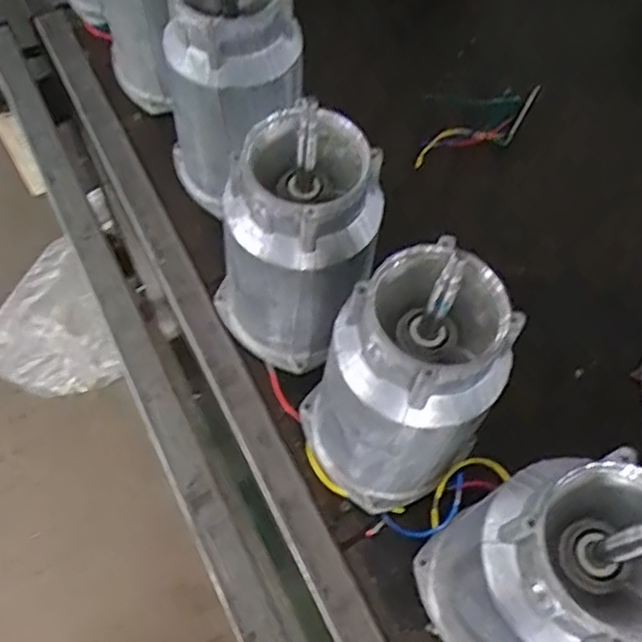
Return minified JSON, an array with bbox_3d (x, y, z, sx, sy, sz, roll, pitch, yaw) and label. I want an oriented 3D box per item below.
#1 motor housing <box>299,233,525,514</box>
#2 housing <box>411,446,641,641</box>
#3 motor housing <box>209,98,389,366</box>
[{"bbox_3d":[0.060,0.050,0.493,0.113,0.239,0.105,1,63,-1],"label":"motor housing"},{"bbox_3d":[0.140,0.169,0.443,0.107,0.218,0.128,-35,69,-18],"label":"housing"},{"bbox_3d":[-0.019,-0.056,0.549,0.109,0.241,0.112,1,63,-1],"label":"motor housing"}]

